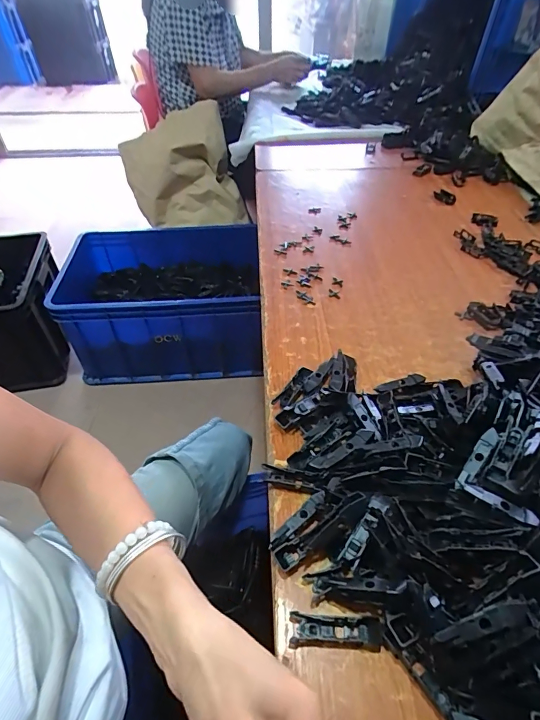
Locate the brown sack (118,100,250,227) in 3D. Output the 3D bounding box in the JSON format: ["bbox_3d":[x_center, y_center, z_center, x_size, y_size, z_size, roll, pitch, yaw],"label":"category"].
[{"bbox_3d":[-0.297,-0.641,1.367,0.439,0.306,0.194,15,48,15],"label":"brown sack"}]

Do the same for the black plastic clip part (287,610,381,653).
[{"bbox_3d":[0.051,0.208,0.310,0.069,0.011,0.021,1,46,2],"label":"black plastic clip part"}]

